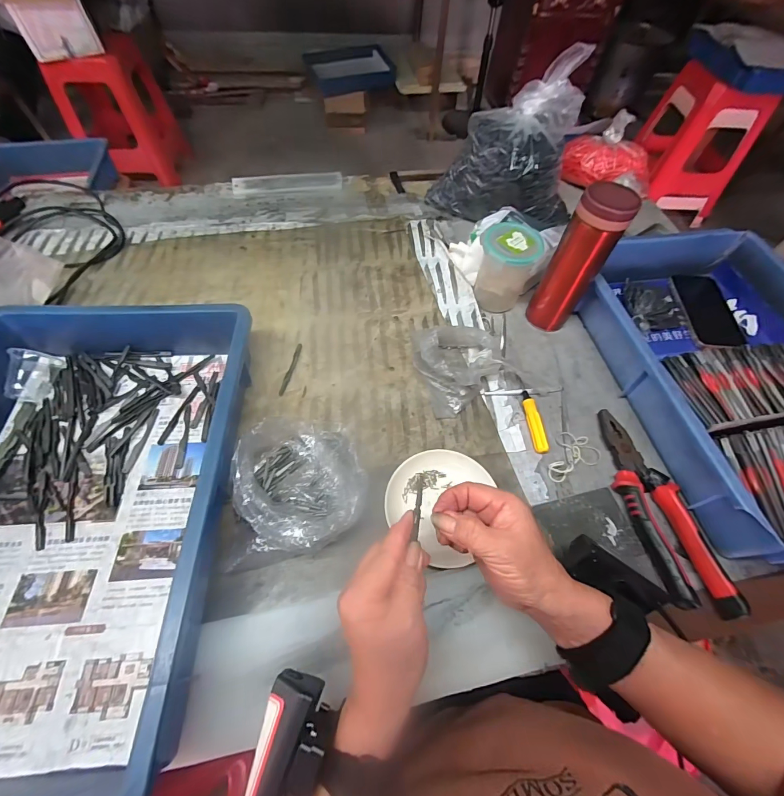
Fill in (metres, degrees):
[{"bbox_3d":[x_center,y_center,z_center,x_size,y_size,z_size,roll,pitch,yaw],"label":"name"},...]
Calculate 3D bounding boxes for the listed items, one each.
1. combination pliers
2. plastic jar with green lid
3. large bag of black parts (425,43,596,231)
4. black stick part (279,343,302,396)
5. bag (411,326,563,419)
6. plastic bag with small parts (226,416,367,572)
[{"bbox_3d":[0.294,0.111,0.406,0.075,0.027,0.216,-2,60,-4],"label":"combination pliers"},{"bbox_3d":[0.157,-0.175,0.526,0.072,0.104,0.072,1,59,-2],"label":"plastic jar with green lid"},{"bbox_3d":[0.193,-0.397,0.598,0.164,0.196,0.184,-36,67,-21],"label":"large bag of black parts"},{"bbox_3d":[-0.130,-0.039,0.481,0.008,0.004,0.081,10,59,3],"label":"black stick part"},{"bbox_3d":[0.115,-0.053,0.483,0.168,0.043,0.127,-14,61,-11],"label":"bag"},{"bbox_3d":[-0.094,0.084,0.378,0.130,0.060,0.138,-14,61,-11],"label":"plastic bag with small parts"}]

